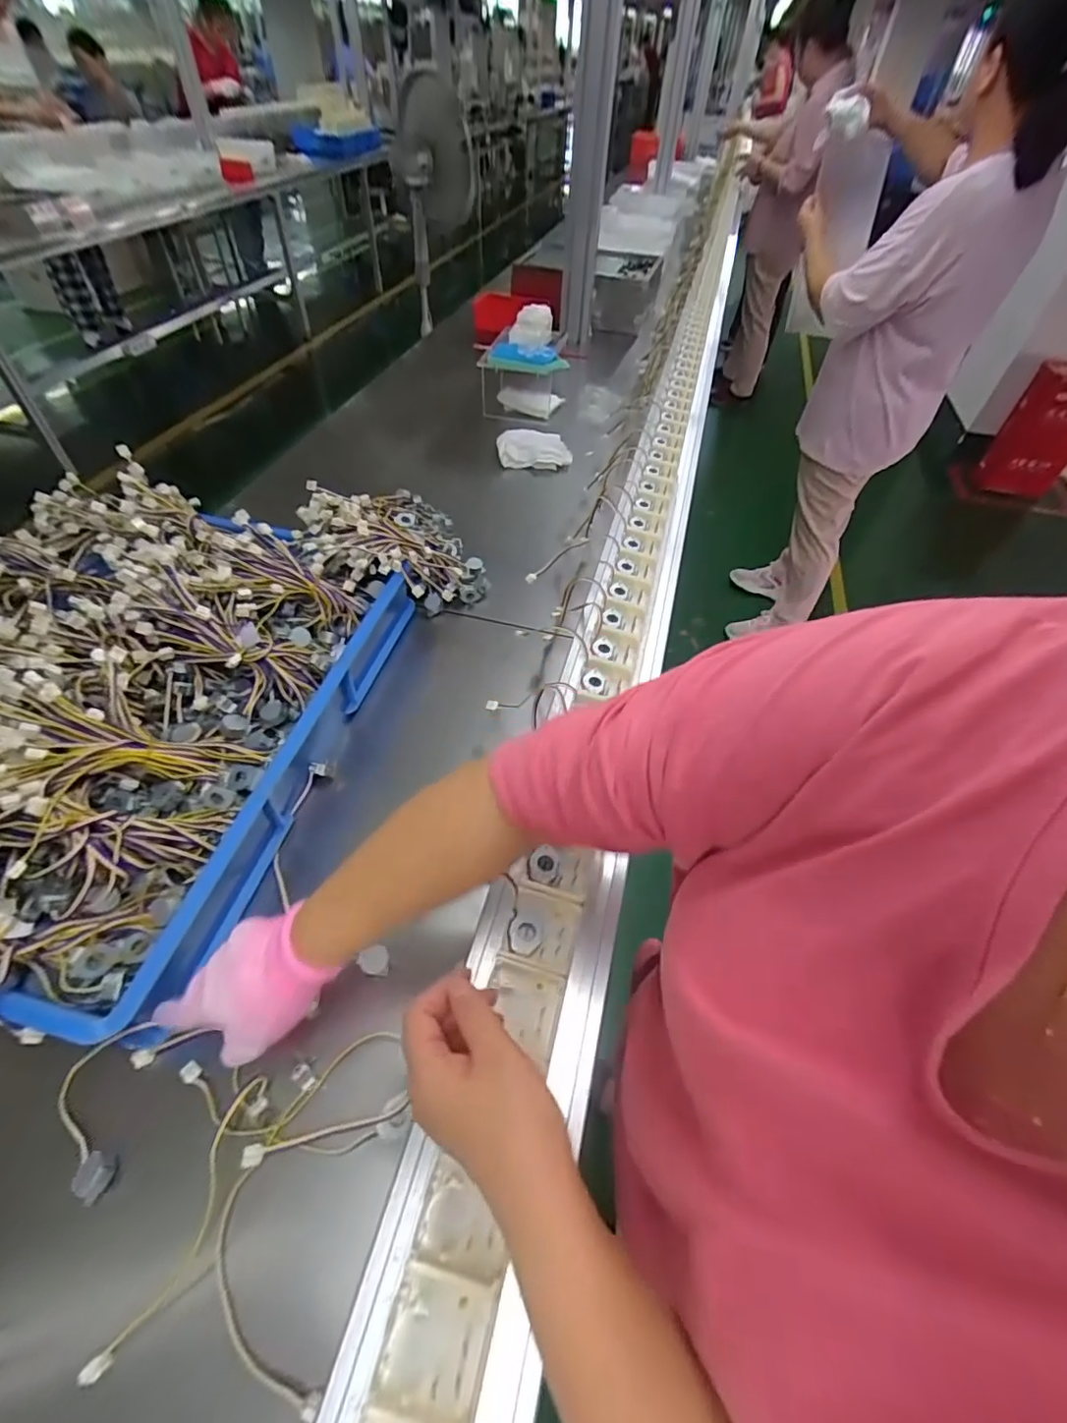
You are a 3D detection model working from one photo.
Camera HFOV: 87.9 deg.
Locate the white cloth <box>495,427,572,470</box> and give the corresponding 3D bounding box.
[{"bbox_3d":[0.003,-0.536,1.132,0.152,0.035,0.089,1,51,-2],"label":"white cloth"}]

